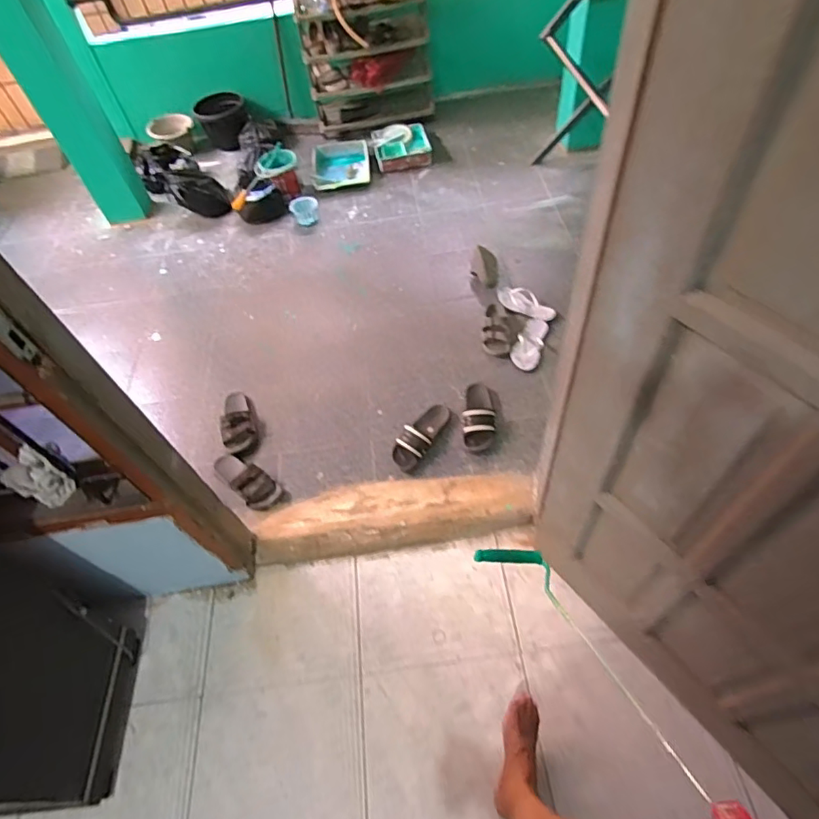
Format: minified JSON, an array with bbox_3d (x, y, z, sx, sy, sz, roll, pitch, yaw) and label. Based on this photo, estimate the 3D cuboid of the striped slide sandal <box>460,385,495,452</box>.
[{"bbox_3d":[0.227,0.012,1.655,0.106,0.067,0.252,4,55,9],"label":"striped slide sandal"}]

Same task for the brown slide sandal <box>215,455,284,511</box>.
[{"bbox_3d":[-0.504,0.214,1.595,0.249,0.064,0.105,36,65,27],"label":"brown slide sandal"}]

